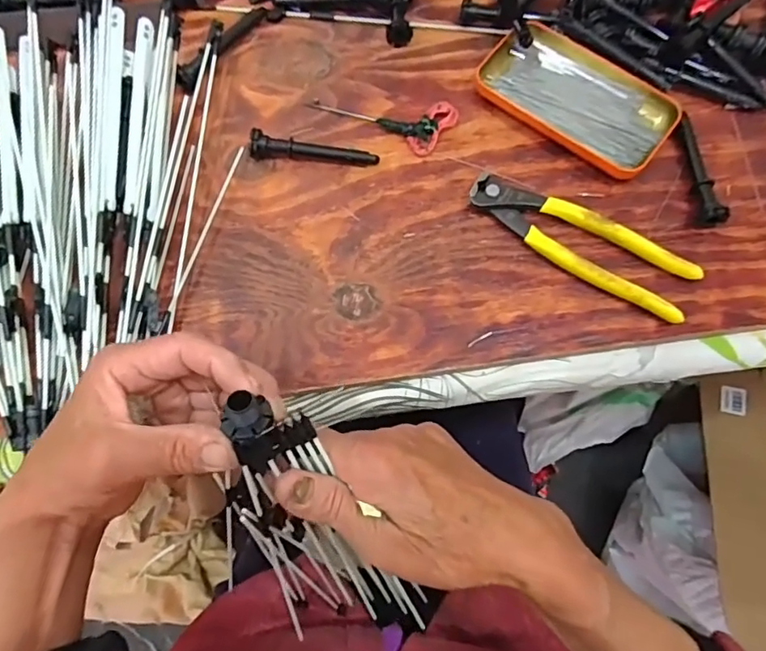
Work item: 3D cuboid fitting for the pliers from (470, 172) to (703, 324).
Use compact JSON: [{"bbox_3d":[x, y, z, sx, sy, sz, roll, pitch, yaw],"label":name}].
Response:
[{"bbox_3d":[0.136,-0.058,0.384,0.161,0.016,0.044,30,75,9],"label":"pliers"}]

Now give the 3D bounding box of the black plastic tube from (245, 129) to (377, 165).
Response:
[{"bbox_3d":[-0.051,-0.128,0.405,0.092,0.019,0.016,5,73,2],"label":"black plastic tube"}]

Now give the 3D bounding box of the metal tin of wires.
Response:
[{"bbox_3d":[0.149,-0.175,0.419,0.143,0.013,0.079,39,77,12],"label":"metal tin of wires"}]

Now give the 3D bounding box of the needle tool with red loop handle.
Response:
[{"bbox_3d":[0.001,-0.165,0.424,0.108,0.009,0.045,24,75,8],"label":"needle tool with red loop handle"}]

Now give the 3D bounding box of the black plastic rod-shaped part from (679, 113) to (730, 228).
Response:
[{"bbox_3d":[0.231,-0.112,0.400,0.015,0.019,0.086,-4,73,-1],"label":"black plastic rod-shaped part"}]

